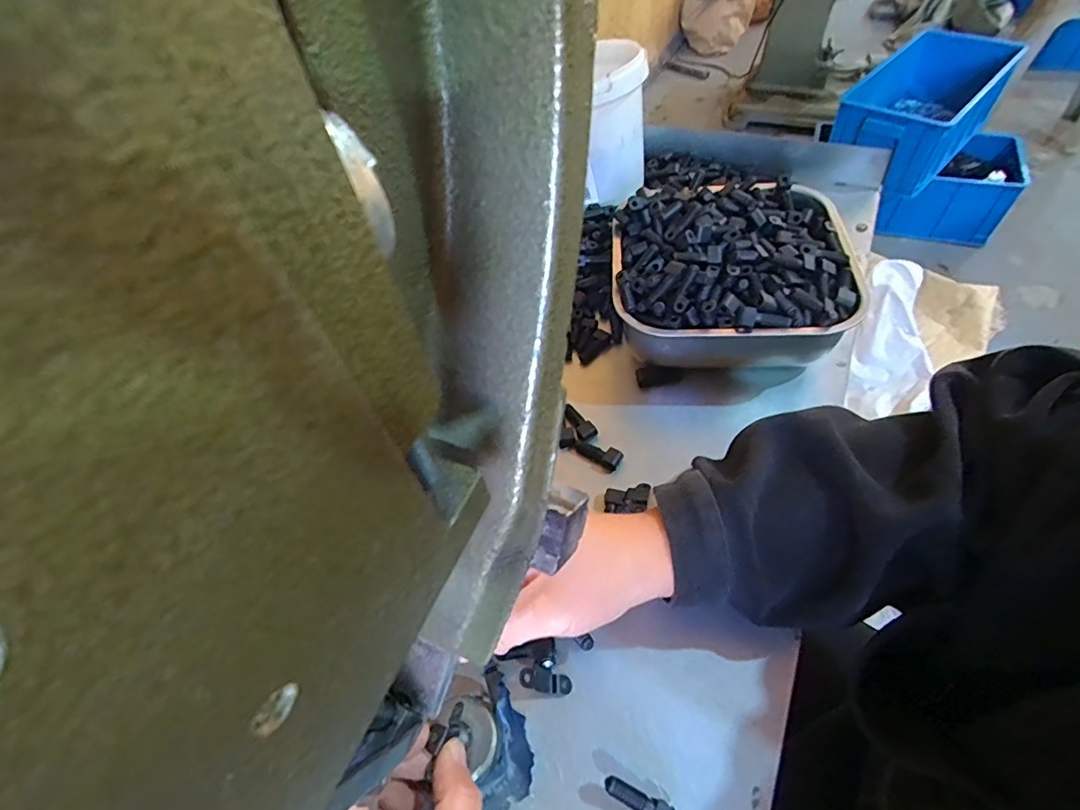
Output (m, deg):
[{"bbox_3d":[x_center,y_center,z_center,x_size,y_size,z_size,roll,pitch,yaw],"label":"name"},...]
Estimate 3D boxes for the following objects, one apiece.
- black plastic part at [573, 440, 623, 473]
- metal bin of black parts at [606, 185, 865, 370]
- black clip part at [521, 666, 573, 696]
[{"bbox_3d":[0.042,0.036,0.379,0.036,0.009,0.015,19,59,32],"label":"black plastic part"},{"bbox_3d":[0.148,-0.105,0.422,0.172,0.084,0.166,1,53,8],"label":"metal bin of black parts"},{"bbox_3d":[0.002,0.155,0.291,0.033,0.007,0.012,24,55,-22],"label":"black clip part"}]

